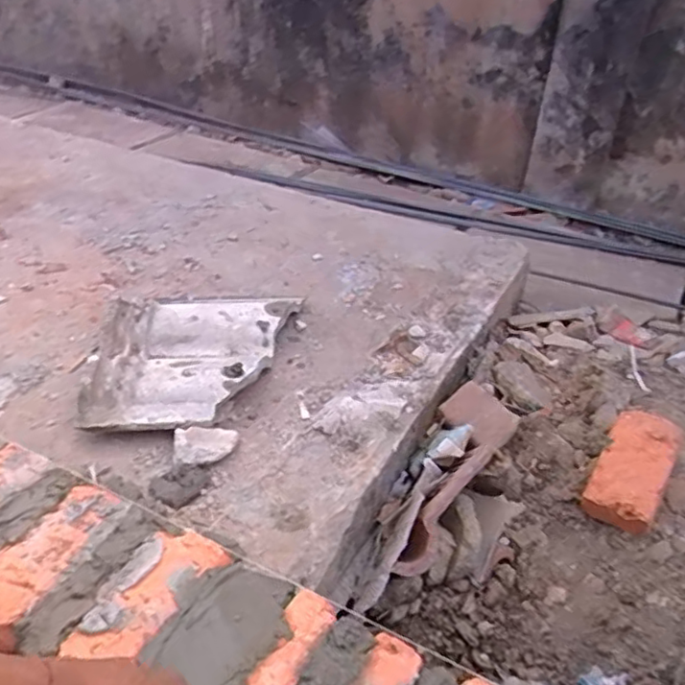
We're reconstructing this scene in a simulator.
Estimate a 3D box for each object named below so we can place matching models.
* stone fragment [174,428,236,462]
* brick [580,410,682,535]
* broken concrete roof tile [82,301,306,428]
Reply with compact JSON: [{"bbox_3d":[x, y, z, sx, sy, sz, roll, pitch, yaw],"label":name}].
[{"bbox_3d":[-0.161,0.123,0.747,0.072,0.013,0.046,3,50,-22],"label":"stone fragment"},{"bbox_3d":[0.369,0.156,0.801,0.082,0.050,0.166,23,56,25],"label":"brick"},{"bbox_3d":[-0.210,0.017,0.889,0.265,0.059,0.309,1,35,-4],"label":"broken concrete roof tile"}]

